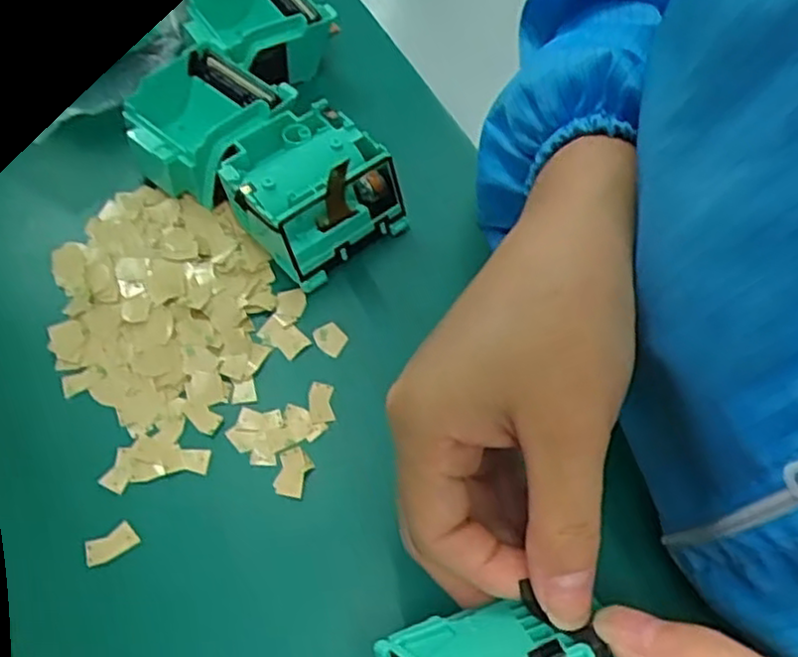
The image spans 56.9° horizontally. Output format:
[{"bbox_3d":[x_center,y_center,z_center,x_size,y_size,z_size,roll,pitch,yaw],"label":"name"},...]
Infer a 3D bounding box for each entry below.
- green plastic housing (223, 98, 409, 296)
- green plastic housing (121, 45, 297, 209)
[{"bbox_3d":[-0.047,-0.071,0.377,0.072,0.038,0.074,-38,66,-23],"label":"green plastic housing"},{"bbox_3d":[-0.106,-0.109,0.396,0.070,0.035,0.071,32,62,17],"label":"green plastic housing"}]

